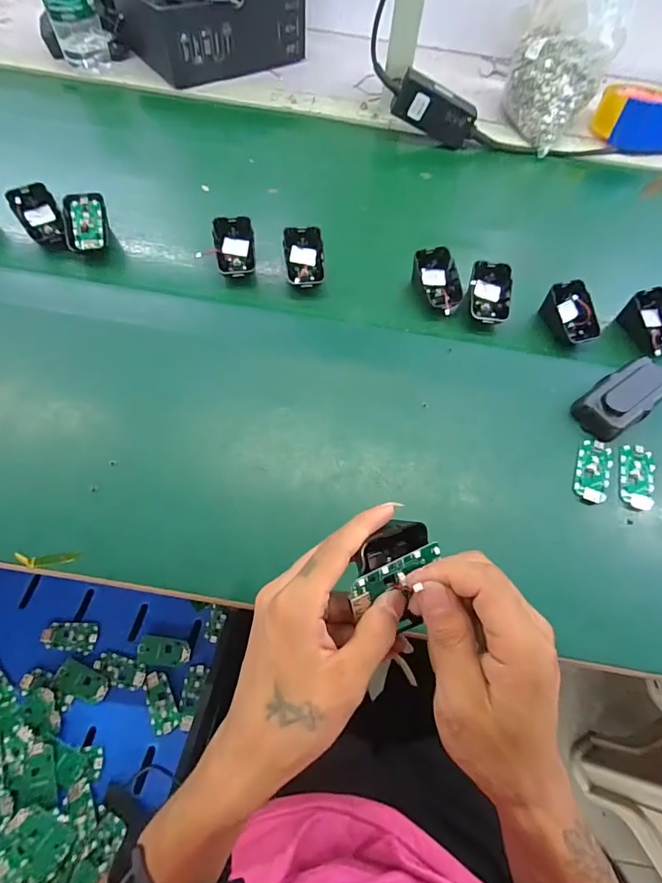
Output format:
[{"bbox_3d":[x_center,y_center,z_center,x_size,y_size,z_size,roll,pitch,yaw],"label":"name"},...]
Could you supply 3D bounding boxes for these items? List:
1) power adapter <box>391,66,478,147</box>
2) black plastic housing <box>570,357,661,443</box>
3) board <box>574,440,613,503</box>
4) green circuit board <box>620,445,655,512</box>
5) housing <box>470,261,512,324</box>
[{"bbox_3d":[0.147,-0.462,0.613,0.116,0.057,0.024,15,62,-20],"label":"power adapter"},{"bbox_3d":[0.292,-0.043,0.436,0.106,0.027,0.051,-27,68,-15],"label":"black plastic housing"},{"bbox_3d":[0.248,0.027,0.413,0.030,0.005,0.064,22,65,8],"label":"board"},{"bbox_3d":[0.290,0.033,0.413,0.031,0.006,0.062,16,64,4],"label":"green circuit board"},{"bbox_3d":[0.176,-0.165,0.481,0.045,0.026,0.064,12,64,2],"label":"housing"}]

